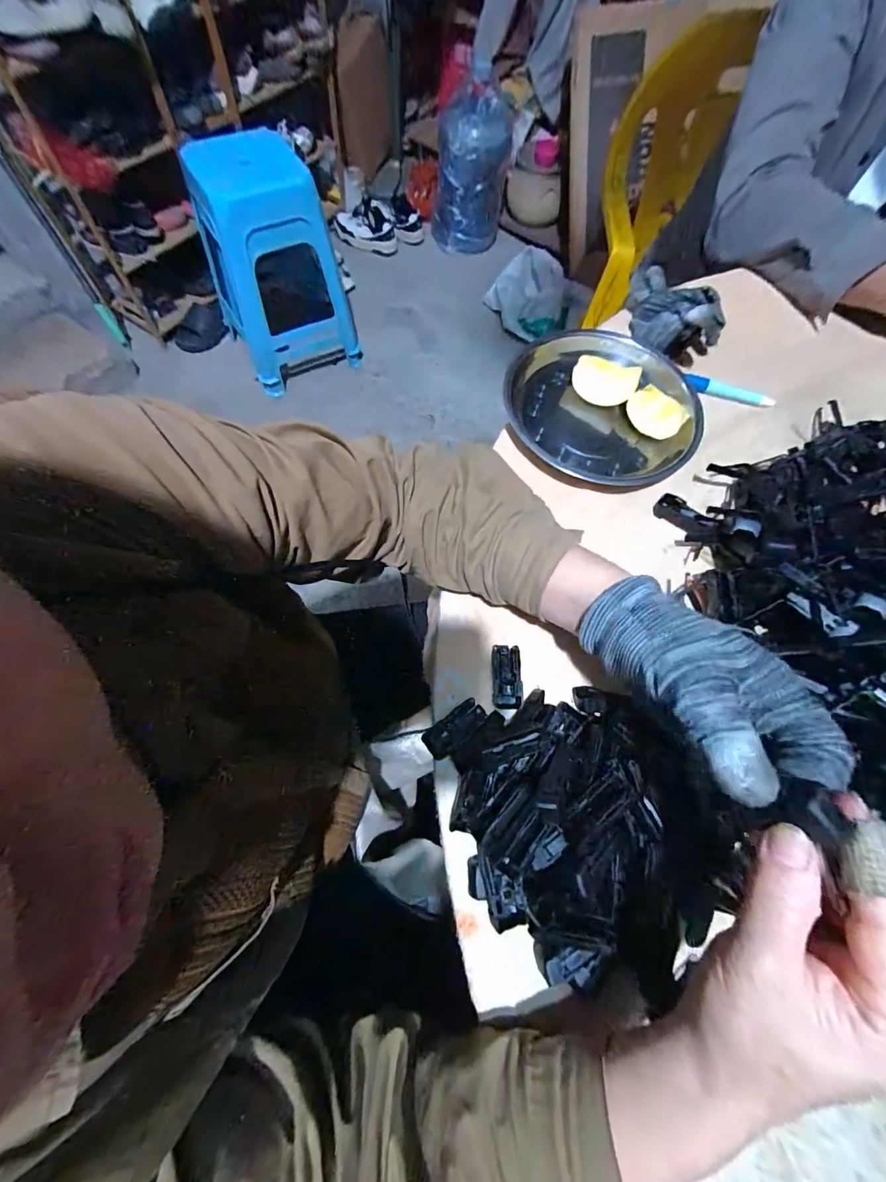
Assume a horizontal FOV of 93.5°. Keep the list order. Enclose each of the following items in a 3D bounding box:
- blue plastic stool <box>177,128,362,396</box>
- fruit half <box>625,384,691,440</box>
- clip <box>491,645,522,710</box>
[{"bbox_3d":[-0.497,-0.945,1.255,0.367,0.535,0.284,-24,71,-13],"label":"blue plastic stool"},{"bbox_3d":[0.202,-0.169,0.396,0.033,0.023,0.052,-36,74,-16],"label":"fruit half"},{"bbox_3d":[0.047,0.063,0.311,0.020,0.013,0.045,2,67,-2],"label":"clip"}]

